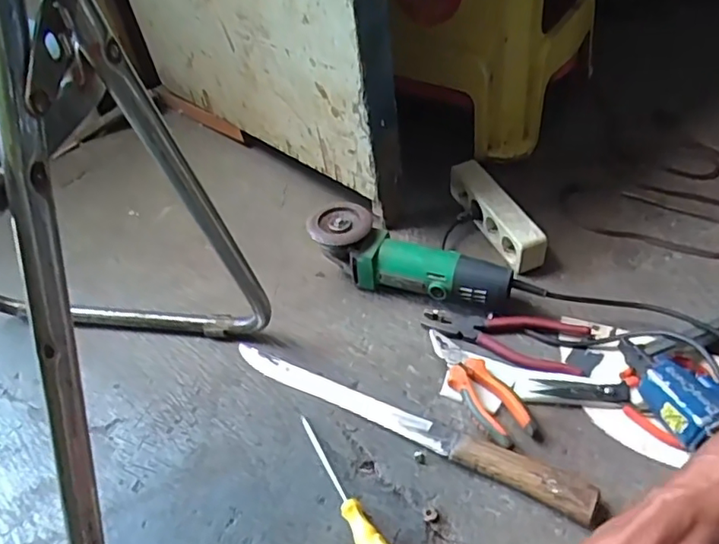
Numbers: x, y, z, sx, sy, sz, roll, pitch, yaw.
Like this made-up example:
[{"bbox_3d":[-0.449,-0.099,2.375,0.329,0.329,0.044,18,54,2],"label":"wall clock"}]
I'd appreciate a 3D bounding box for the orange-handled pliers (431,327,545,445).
[{"bbox_3d":[0.132,0.127,0.651,0.052,0.024,0.161,-24,48,-16],"label":"orange-handled pliers"}]

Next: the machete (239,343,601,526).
[{"bbox_3d":[0.039,0.160,0.635,0.420,0.024,0.035,19,51,23],"label":"machete"}]

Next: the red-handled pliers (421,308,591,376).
[{"bbox_3d":[0.171,0.075,0.705,0.190,0.015,0.067,11,48,16],"label":"red-handled pliers"}]

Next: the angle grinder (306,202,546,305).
[{"bbox_3d":[0.077,-0.010,0.747,0.282,0.090,0.068,14,49,19],"label":"angle grinder"}]

